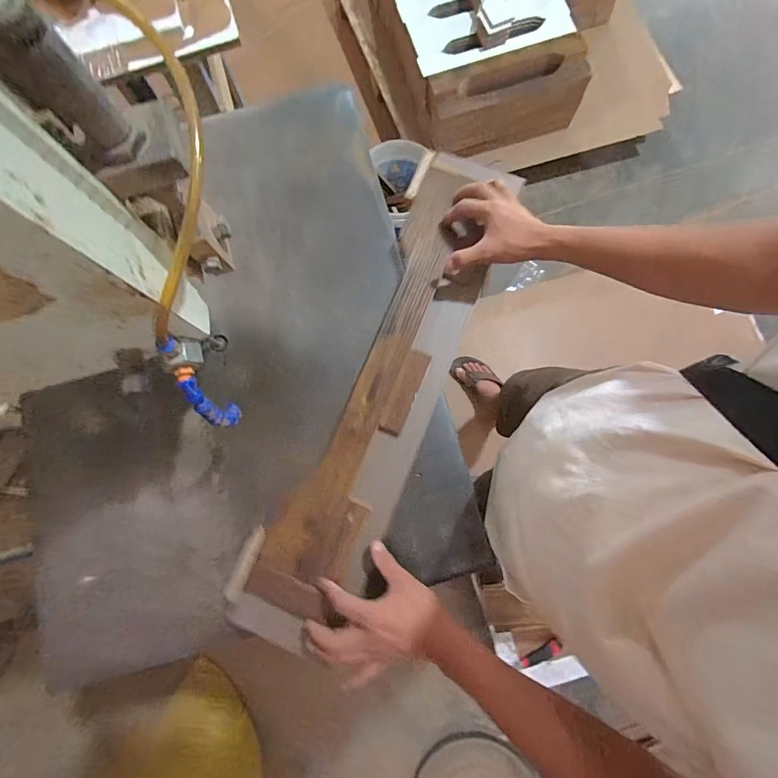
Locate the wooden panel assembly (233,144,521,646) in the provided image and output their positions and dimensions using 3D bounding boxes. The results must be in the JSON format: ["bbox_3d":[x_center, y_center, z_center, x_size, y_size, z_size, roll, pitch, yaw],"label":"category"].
[{"bbox_3d":[-0.002,-0.012,0.525,0.143,0.029,0.681,22,81,5],"label":"wooden panel assembly"}]

